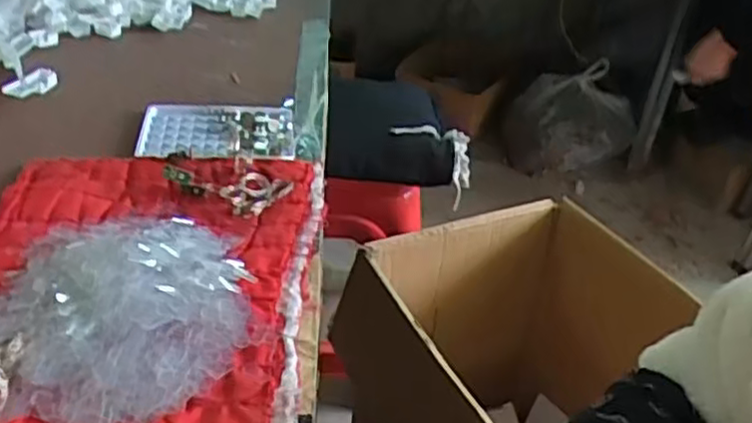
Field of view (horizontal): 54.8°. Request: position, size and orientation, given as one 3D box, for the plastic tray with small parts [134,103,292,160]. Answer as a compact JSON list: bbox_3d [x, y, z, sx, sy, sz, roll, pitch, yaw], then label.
[{"bbox_3d":[-0.142,-0.070,0.644,0.136,0.018,0.096,3,35,-5],"label":"plastic tray with small parts"}]

